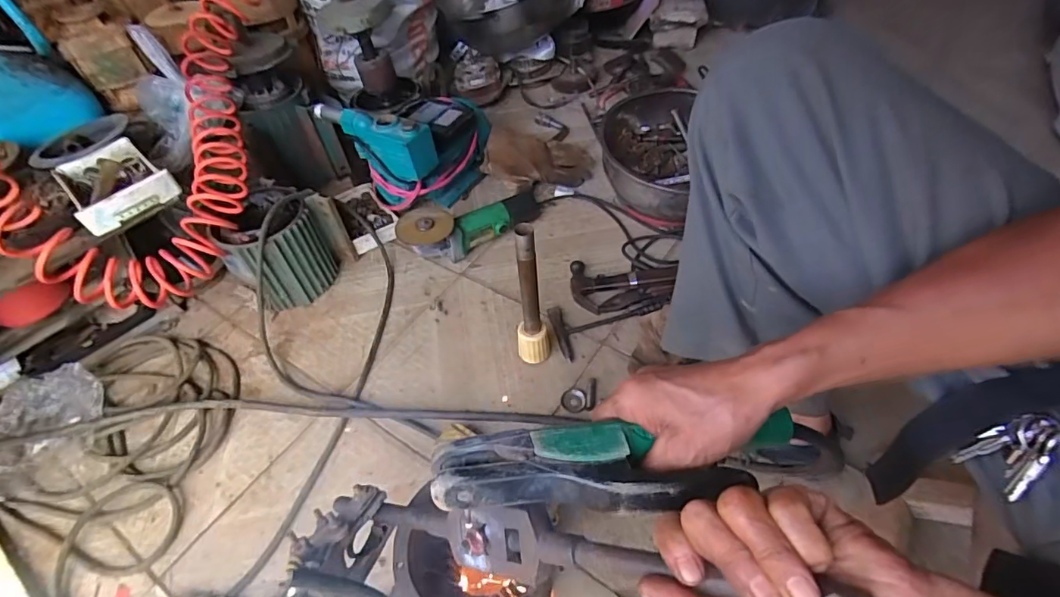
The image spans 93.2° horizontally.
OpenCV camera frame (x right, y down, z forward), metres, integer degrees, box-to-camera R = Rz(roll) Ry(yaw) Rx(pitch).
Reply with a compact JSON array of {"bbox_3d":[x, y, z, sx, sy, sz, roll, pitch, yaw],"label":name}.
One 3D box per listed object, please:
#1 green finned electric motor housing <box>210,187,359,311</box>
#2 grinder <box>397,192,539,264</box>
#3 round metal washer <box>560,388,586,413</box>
[{"bbox_3d":[-0.422,-0.088,0.868,0.127,0.158,0.168,21,55,21],"label":"green finned electric motor housing"},{"bbox_3d":[-0.102,-0.135,0.933,0.286,0.079,0.081,-19,50,-29],"label":"grinder"},{"bbox_3d":[0.063,0.147,0.725,0.035,0.005,0.038,-3,50,3],"label":"round metal washer"}]

